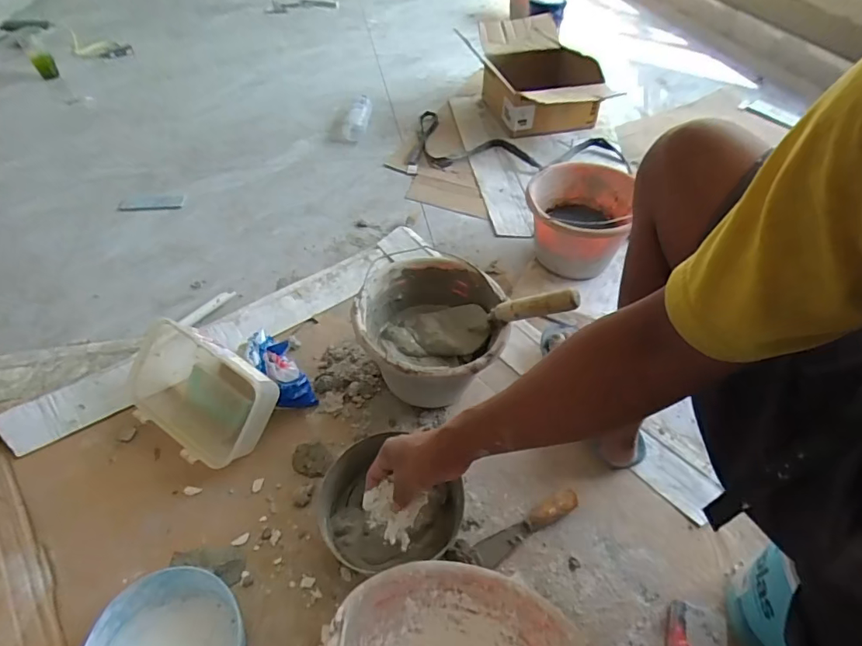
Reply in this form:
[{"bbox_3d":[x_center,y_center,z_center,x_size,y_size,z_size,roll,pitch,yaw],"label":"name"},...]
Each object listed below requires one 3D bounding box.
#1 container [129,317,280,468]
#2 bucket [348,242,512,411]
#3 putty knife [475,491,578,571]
[{"bbox_3d":[-0.353,0.101,0.741,0.232,0.091,0.146,30,95,21],"label":"container"},{"bbox_3d":[-0.003,0.029,0.784,0.223,0.160,0.248,2,48,0],"label":"bucket"},{"bbox_3d":[0.131,0.278,0.652,0.160,0.022,0.032,-24,53,-21],"label":"putty knife"}]

